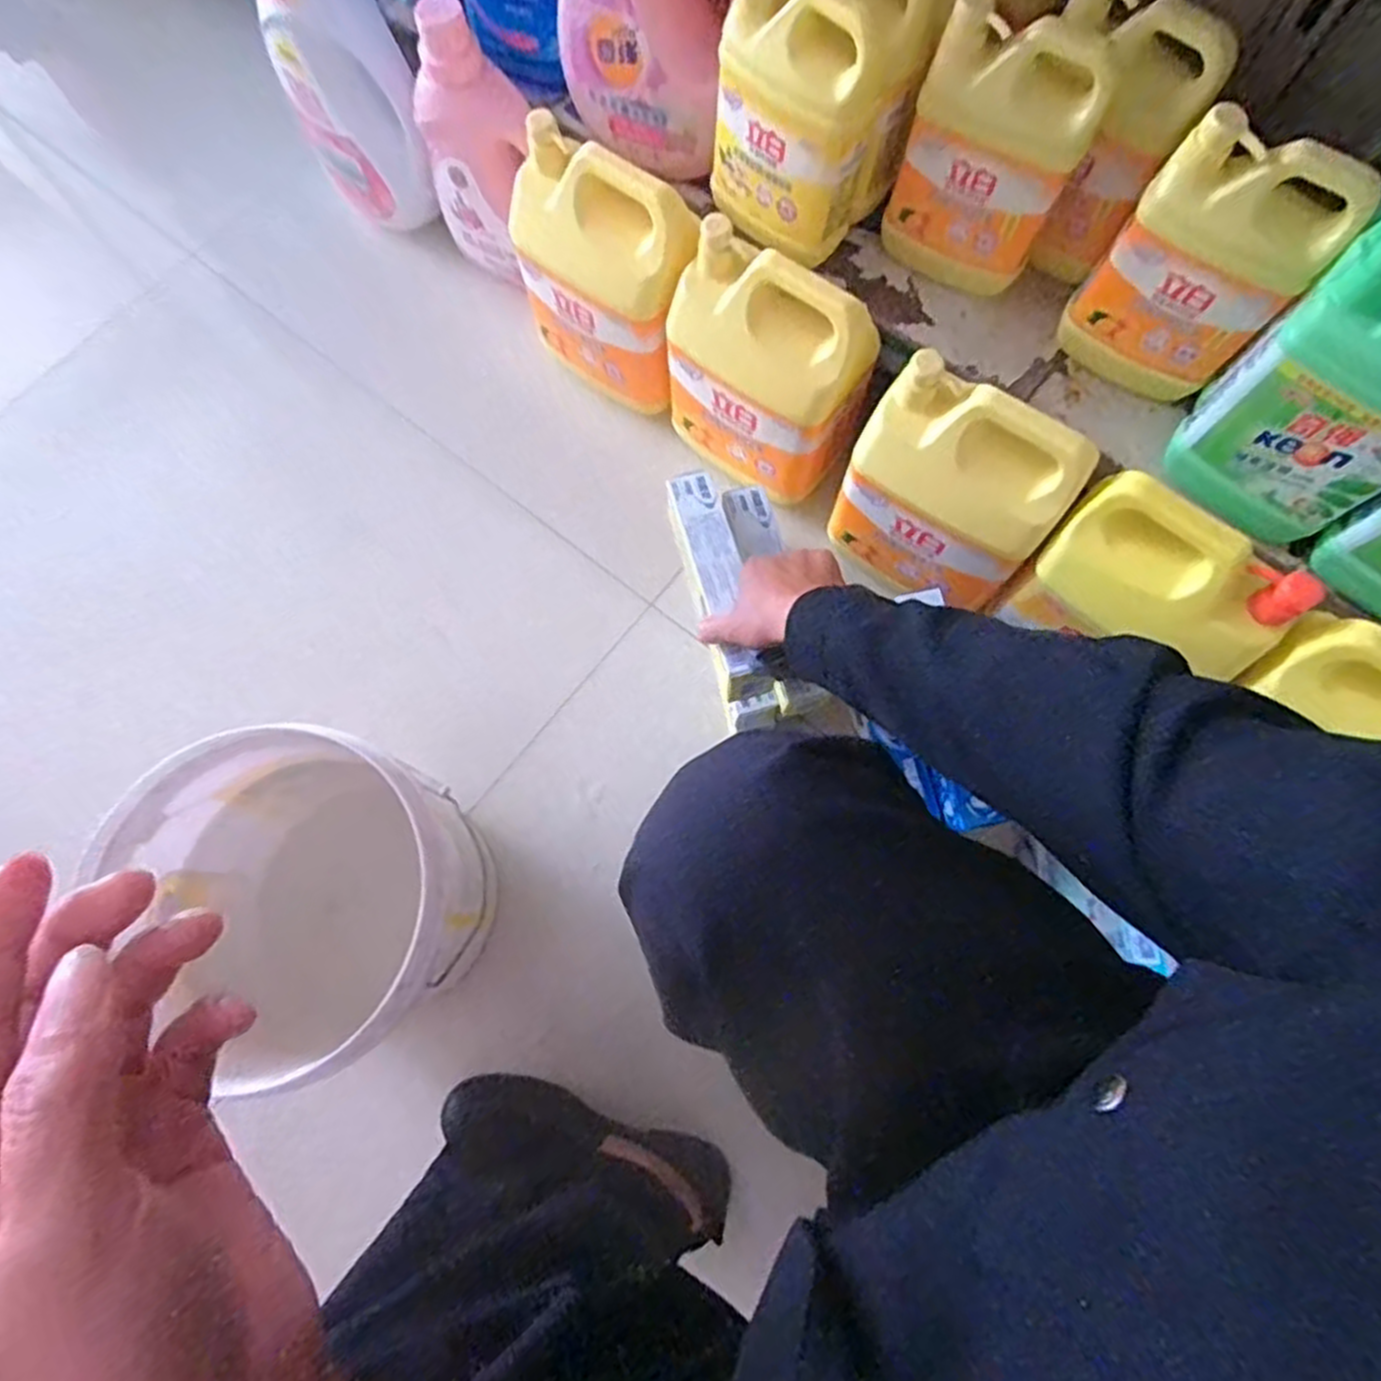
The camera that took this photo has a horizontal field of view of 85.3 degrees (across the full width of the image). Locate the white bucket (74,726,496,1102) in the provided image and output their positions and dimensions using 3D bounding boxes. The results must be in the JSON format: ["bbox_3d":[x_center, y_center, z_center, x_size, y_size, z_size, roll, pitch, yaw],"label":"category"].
[{"bbox_3d":[-0.312,0.186,0.671,0.249,0.270,0.256,0,75,0],"label":"white bucket"}]

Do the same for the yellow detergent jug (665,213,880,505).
[{"bbox_3d":[0.080,-0.331,0.772,0.194,0.233,0.113,36,78,9],"label":"yellow detergent jug"}]

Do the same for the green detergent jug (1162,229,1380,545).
[{"bbox_3d":[0.507,-0.224,0.596,0.067,0.222,0.152,-43,79,-10],"label":"green detergent jug"}]

